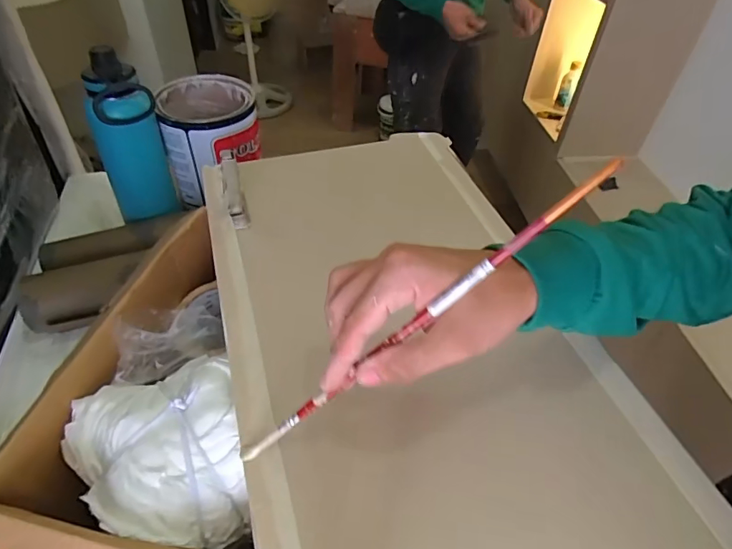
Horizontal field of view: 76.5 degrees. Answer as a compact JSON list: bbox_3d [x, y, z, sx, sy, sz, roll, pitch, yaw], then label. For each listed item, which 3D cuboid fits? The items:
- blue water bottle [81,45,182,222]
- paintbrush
[{"bbox_3d":[-0.352,-0.194,0.698,0.089,0.263,0.071,-24,51,-25],"label":"blue water bottle"},{"bbox_3d":[0.021,0.035,0.280,0.295,0.005,0.011,-41,46,19],"label":"paintbrush"}]

